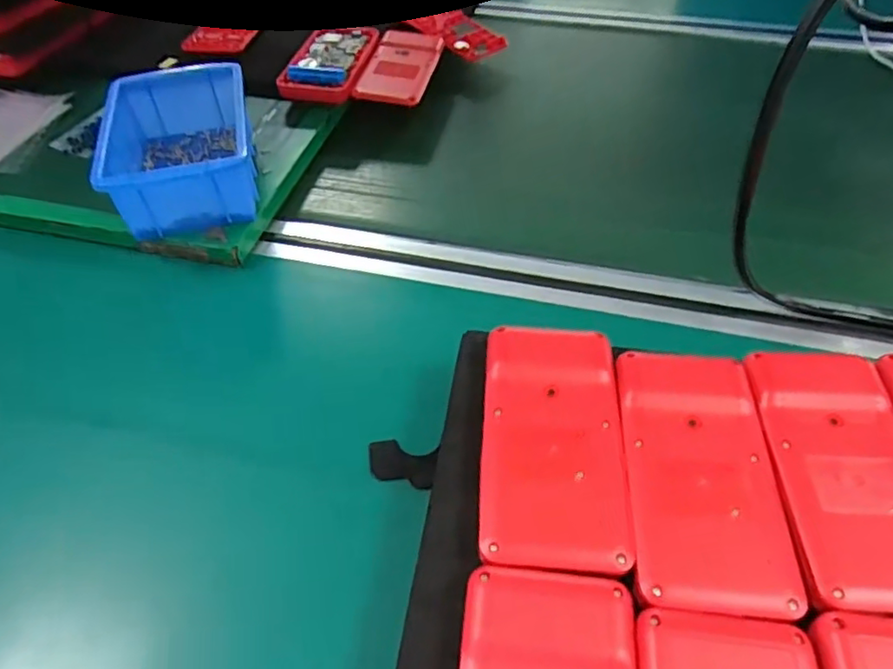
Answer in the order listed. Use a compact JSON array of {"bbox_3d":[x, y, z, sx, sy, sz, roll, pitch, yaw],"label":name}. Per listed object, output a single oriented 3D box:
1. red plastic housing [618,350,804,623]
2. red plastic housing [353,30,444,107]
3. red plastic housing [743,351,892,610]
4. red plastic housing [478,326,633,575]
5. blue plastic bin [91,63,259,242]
[{"bbox_3d":[0.109,0.057,0.258,0.063,0.014,0.116,4,49,4],"label":"red plastic housing"},{"bbox_3d":[-0.041,-0.246,0.550,0.059,0.010,0.117,11,54,5],"label":"red plastic housing"},{"bbox_3d":[0.174,0.055,0.256,0.063,0.014,0.113,2,49,3],"label":"red plastic housing"},{"bbox_3d":[0.047,0.044,0.269,0.062,0.015,0.115,3,49,4],"label":"red plastic housing"},{"bbox_3d":[-0.191,-0.136,0.440,0.095,0.055,0.143,-12,50,-9],"label":"blue plastic bin"}]

